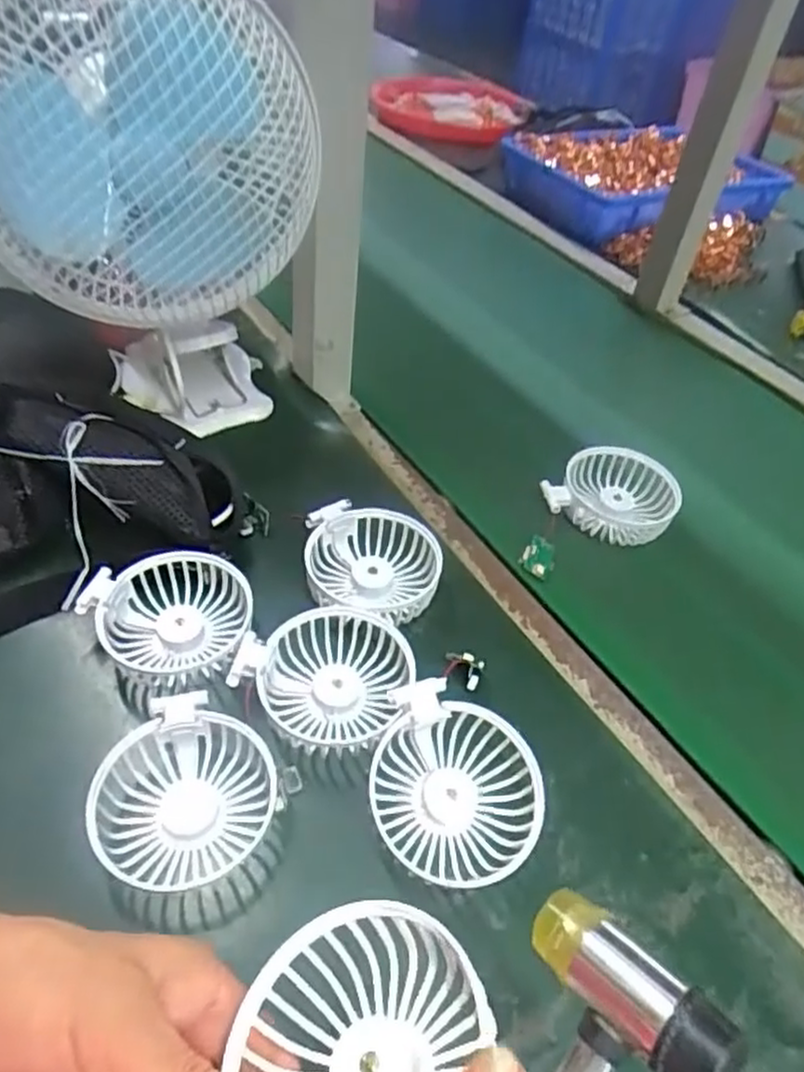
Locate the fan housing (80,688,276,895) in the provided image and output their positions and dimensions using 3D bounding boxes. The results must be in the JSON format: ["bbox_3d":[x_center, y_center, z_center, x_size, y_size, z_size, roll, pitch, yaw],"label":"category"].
[{"bbox_3d":[-0.113,0.138,0.371,0.081,0.048,0.085,3,47,-3],"label":"fan housing"}]

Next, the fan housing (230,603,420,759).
[{"bbox_3d":[-0.044,0.078,0.416,0.099,0.036,0.082,18,48,10],"label":"fan housing"}]

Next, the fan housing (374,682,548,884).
[{"bbox_3d":[0.028,0.131,0.376,0.089,0.023,0.086,20,73,1],"label":"fan housing"}]

